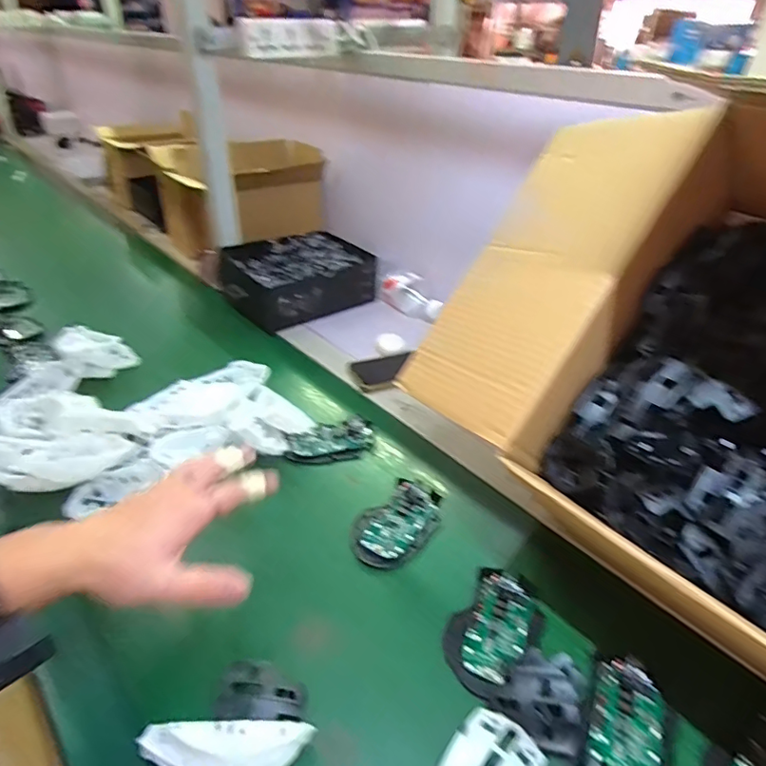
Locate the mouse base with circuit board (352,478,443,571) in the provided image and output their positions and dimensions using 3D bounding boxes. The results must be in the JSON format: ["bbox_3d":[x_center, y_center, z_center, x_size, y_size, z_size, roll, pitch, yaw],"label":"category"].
[{"bbox_3d":[0.013,0.147,0.567,0.077,0.026,0.104,18,37,23],"label":"mouse base with circuit board"}]

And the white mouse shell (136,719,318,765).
[{"bbox_3d":[-0.105,0.251,0.358,0.110,0.048,0.029,-2,34,-5],"label":"white mouse shell"}]

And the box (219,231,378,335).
[{"bbox_3d":[-0.159,-0.194,0.990,0.254,0.090,0.195,-21,40,-30],"label":"box"}]

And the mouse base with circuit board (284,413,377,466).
[{"bbox_3d":[-0.062,0.075,0.673,0.114,0.026,0.056,-9,35,-14],"label":"mouse base with circuit board"}]

